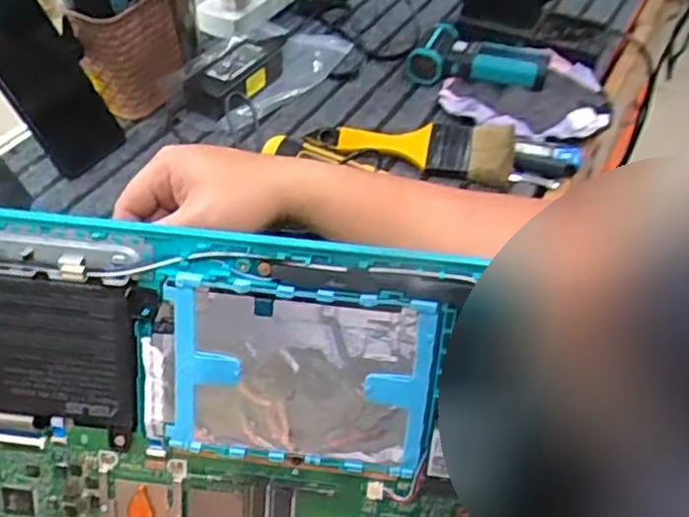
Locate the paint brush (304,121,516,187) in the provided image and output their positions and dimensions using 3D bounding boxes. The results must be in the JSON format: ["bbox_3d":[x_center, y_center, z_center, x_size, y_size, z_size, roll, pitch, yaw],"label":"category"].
[{"bbox_3d":[0.060,-0.099,0.611,0.178,0.032,0.048,2,46,2],"label":"paint brush"}]

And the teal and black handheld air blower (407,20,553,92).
[{"bbox_3d":[0.137,-0.206,0.690,0.139,0.037,0.058,8,47,7],"label":"teal and black handheld air blower"}]

